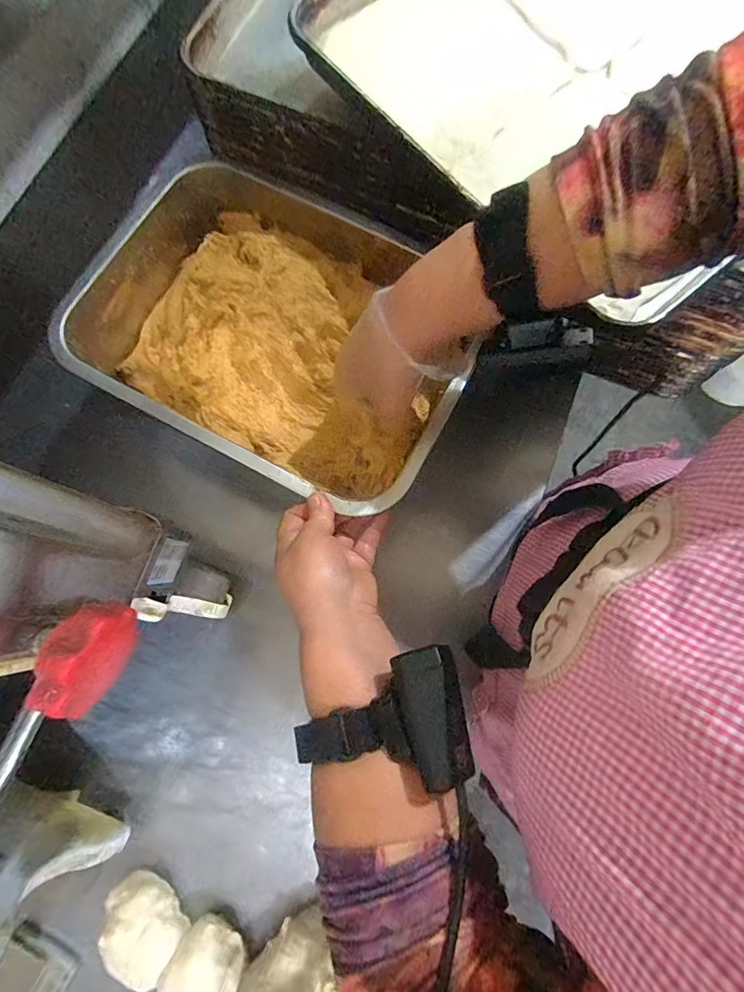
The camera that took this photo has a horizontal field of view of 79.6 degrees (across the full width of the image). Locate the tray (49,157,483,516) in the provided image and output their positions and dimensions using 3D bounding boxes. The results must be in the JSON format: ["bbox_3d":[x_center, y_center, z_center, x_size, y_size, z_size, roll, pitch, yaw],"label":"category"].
[{"bbox_3d":[-0.086,-0.150,0.433,0.340,0.081,0.253,27,77,7],"label":"tray"}]

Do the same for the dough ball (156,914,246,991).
[{"bbox_3d":[-0.153,0.427,0.389,0.059,0.044,0.088,30,78,8],"label":"dough ball"}]

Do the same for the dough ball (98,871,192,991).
[{"bbox_3d":[-0.211,0.394,0.409,0.059,0.045,0.081,-43,79,-10],"label":"dough ball"}]

